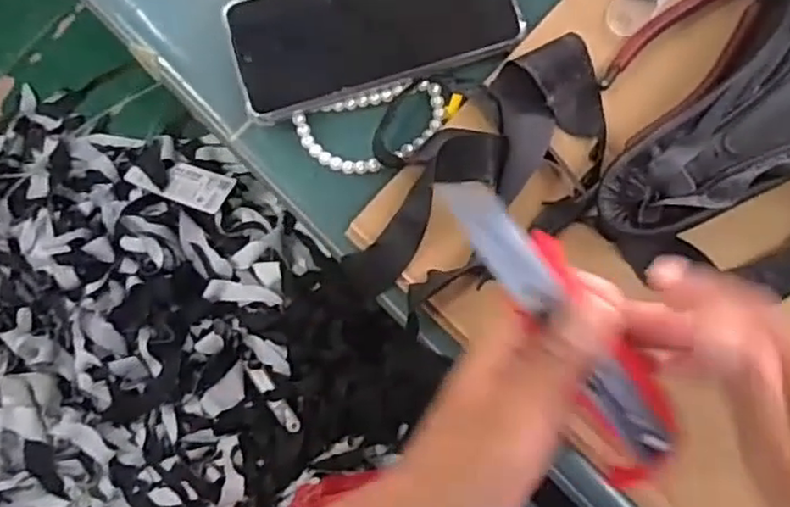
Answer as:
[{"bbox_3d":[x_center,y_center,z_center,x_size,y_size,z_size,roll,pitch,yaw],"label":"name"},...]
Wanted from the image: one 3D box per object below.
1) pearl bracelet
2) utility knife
[{"bbox_3d":[-0.012,-0.071,0.386,0.086,0.004,0.045,-16,81,3],"label":"pearl bracelet"},{"bbox_3d":[0.077,0.036,0.280,0.036,0.021,0.169,-37,111,0],"label":"utility knife"}]

